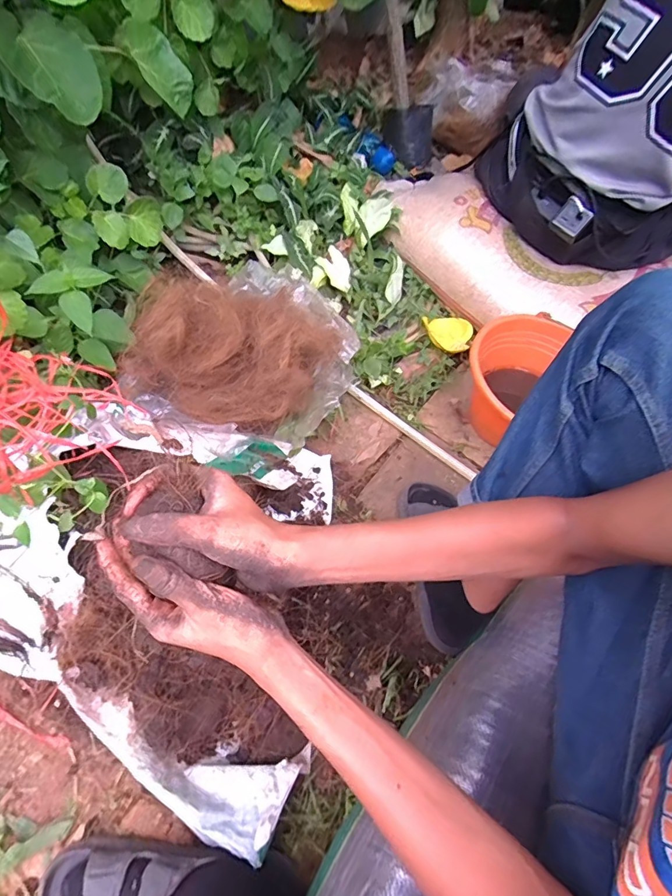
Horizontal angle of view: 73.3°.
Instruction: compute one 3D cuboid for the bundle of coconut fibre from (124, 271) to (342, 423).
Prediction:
[{"bbox_3d":[-0.164,-0.178,0.772,0.305,0.137,0.245,16,59,8],"label":"bundle of coconut fibre"}]

